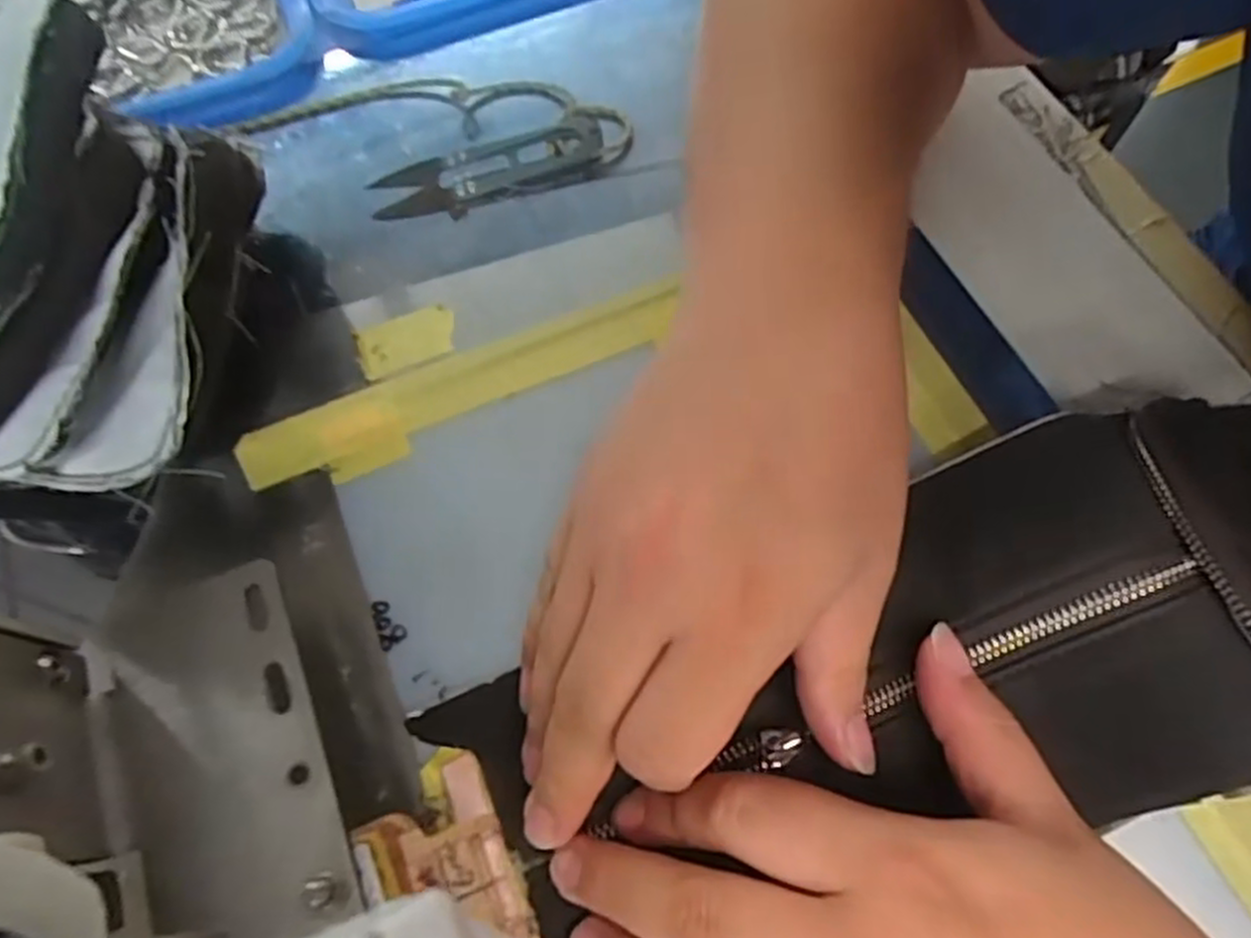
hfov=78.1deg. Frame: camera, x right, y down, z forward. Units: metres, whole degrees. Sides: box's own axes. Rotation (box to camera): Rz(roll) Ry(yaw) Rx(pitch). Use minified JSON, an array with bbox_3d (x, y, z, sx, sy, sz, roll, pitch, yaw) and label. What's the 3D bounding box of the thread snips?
[{"bbox_3d":[-0.060,-0.133,0.338,0.100,0.012,0.028,-18,66,-5],"label":"thread snips"}]

